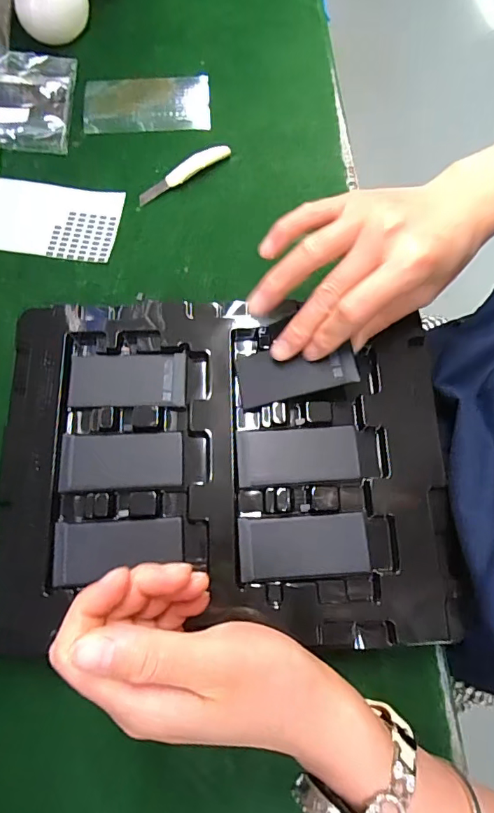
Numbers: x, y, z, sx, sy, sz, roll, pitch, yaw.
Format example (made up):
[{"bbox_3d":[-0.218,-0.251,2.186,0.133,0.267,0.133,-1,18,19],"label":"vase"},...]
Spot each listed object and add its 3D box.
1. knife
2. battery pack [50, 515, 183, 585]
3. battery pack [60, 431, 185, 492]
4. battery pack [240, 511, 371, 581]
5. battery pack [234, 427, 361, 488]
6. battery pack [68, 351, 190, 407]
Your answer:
[{"bbox_3d":[-0.053,-0.195,0.400,0.084,0.012,0.017,-35,77,-11],"label":"knife"},{"bbox_3d":[-0.078,0.086,0.288,0.076,0.004,0.036,-2,73,-2],"label":"battery pack"},{"bbox_3d":[-0.080,0.034,0.304,0.076,0.004,0.035,-1,73,-2],"label":"battery pack"},{"bbox_3d":[0.034,0.084,0.292,0.077,0.005,0.035,-3,73,-2],"label":"battery pack"},{"bbox_3d":[0.032,0.031,0.308,0.075,0.006,0.035,-3,73,-2],"label":"battery pack"},{"bbox_3d":[-0.079,-0.018,0.319,0.076,0.004,0.036,-1,73,-2],"label":"battery pack"}]

